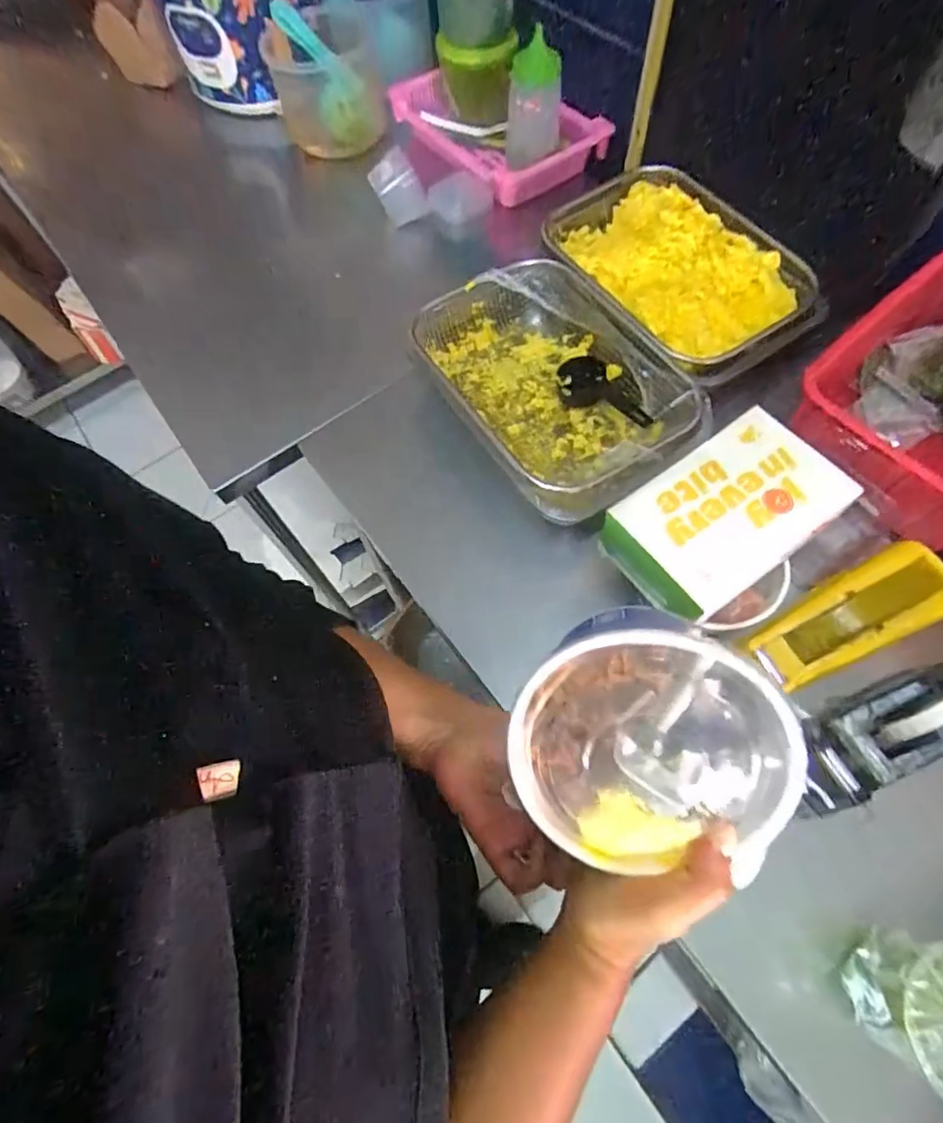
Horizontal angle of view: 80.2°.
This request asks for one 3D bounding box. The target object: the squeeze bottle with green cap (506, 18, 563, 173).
[{"bbox_3d":[0.085,-0.627,0.769,0.068,0.204,0.065,0,88,-2],"label":"squeeze bottle with green cap"}]

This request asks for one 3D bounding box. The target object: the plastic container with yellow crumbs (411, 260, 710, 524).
[{"bbox_3d":[0.080,-0.195,0.619,0.219,0.084,0.309,-33,68,-11],"label":"plastic container with yellow crumbs"}]

